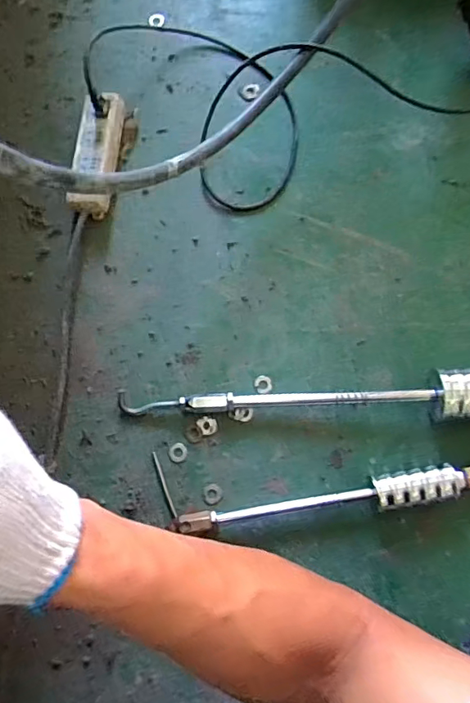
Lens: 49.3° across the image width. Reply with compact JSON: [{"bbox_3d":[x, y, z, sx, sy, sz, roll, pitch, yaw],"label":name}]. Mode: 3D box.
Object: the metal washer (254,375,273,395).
[{"bbox_3d":[0.038,0.044,0.679,0.023,0.005,0.026,-25,80,-4],"label":"metal washer"}]

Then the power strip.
[{"bbox_3d":[-0.196,-0.279,0.729,0.061,0.038,0.179,5,80,2],"label":"power strip"}]

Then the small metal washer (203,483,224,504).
[{"bbox_3d":[-0.028,0.182,0.654,0.024,0.004,0.025,0,79,1],"label":"small metal washer"}]

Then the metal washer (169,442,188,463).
[{"bbox_3d":[-0.074,0.131,0.665,0.024,0.004,0.025,-13,80,-1],"label":"metal washer"}]

